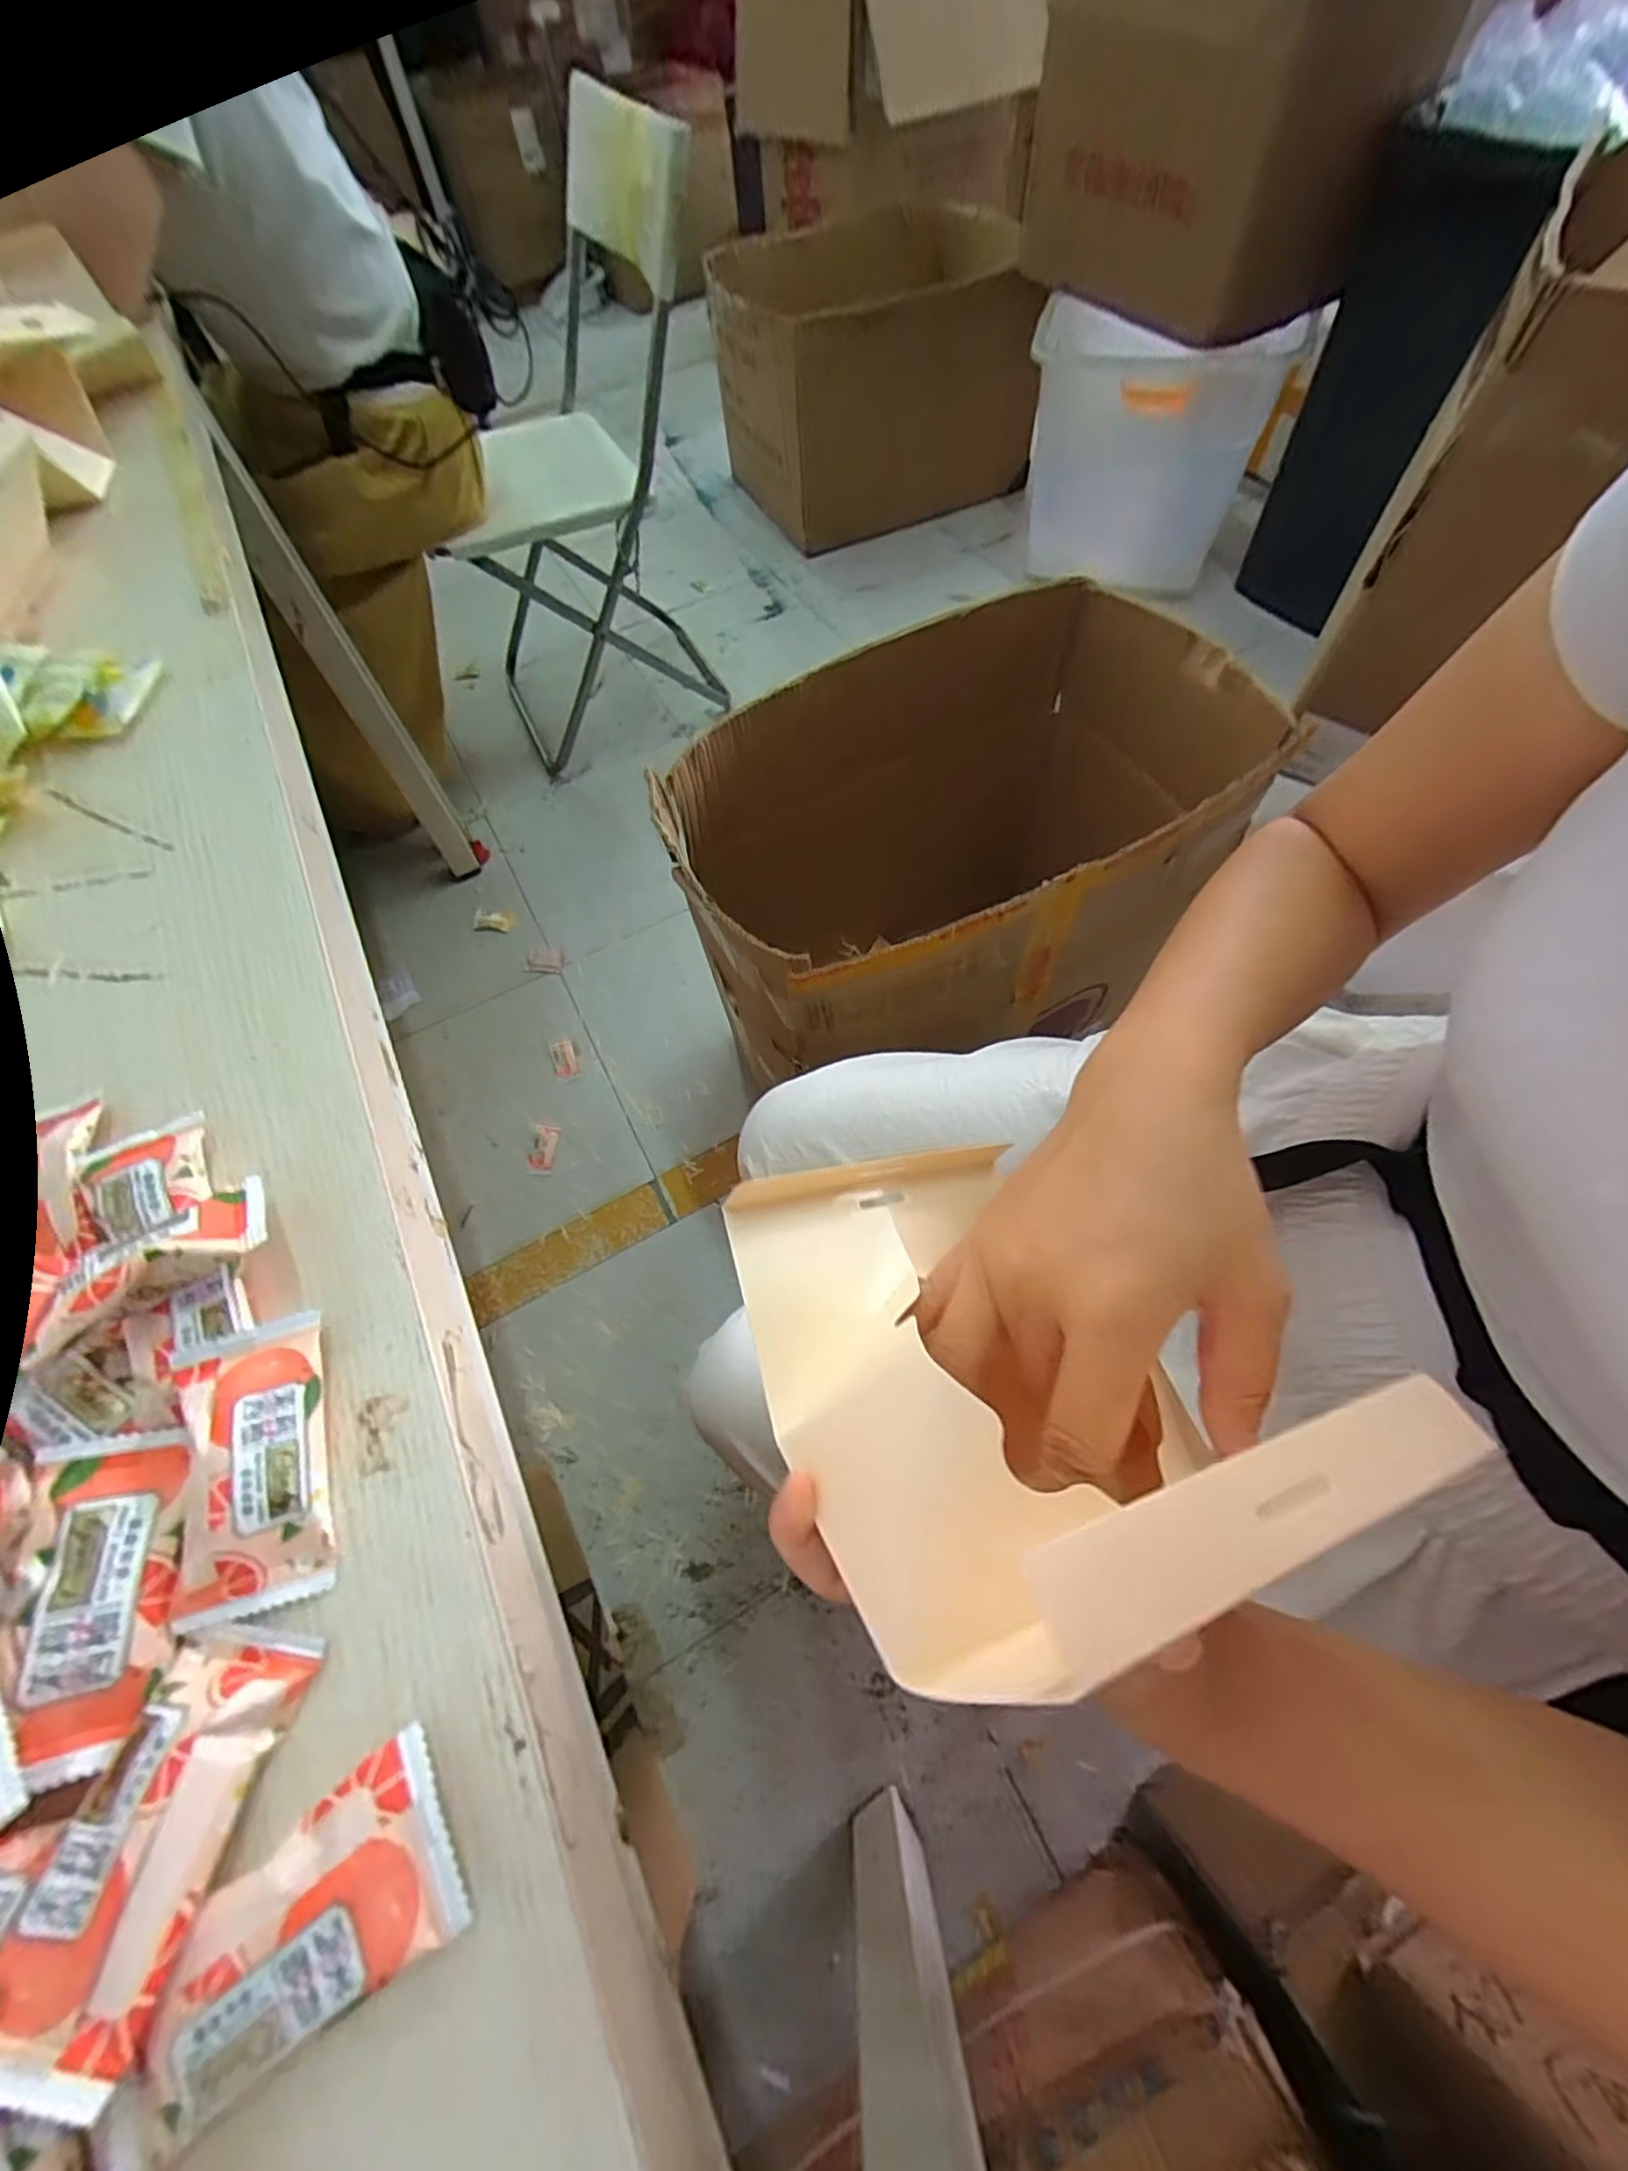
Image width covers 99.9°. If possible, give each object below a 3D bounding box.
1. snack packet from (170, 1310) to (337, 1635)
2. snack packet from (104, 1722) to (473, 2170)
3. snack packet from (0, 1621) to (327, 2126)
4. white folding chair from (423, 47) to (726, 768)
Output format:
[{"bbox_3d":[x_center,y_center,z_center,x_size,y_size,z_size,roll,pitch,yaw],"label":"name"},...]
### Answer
[{"bbox_3d":[-0.162,0.108,0.198,0.037,0.016,0.075,-16,62,-5],"label":"snack packet"},{"bbox_3d":[-0.118,0.192,0.153,0.073,0.014,0.038,-35,66,-15],"label":"snack packet"},{"bbox_3d":[-0.153,0.172,0.158,0.037,0.011,0.072,2,45,4],"label":"snack packet"},{"bbox_3d":[-0.415,-0.997,1.218,0.479,0.785,0.536,-12,62,-3],"label":"white folding chair"}]

